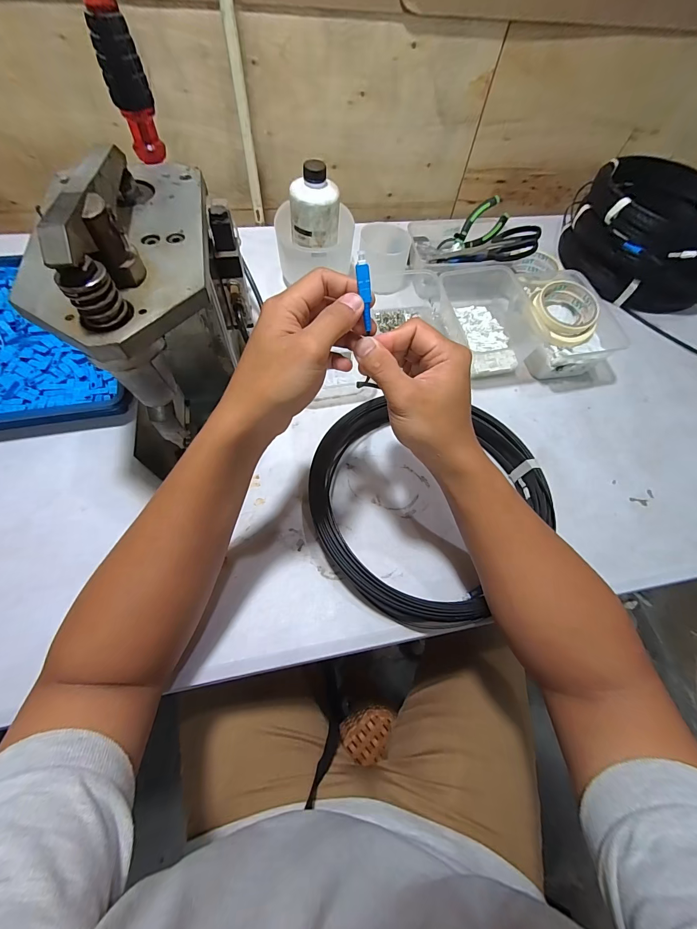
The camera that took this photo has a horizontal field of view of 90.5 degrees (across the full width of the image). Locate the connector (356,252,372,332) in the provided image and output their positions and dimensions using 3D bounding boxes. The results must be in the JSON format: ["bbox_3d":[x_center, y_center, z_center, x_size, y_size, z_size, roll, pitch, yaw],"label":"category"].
[{"bbox_3d":[0.012,-0.125,0.252,0.008,0.052,0.005,-21,36,-14],"label":"connector"}]

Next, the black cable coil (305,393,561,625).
[{"bbox_3d":[0.095,0.047,0.403,0.274,0.051,0.255,2,62,-3],"label":"black cable coil"}]

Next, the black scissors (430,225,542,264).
[{"bbox_3d":[0.226,-0.361,0.582,0.173,0.022,0.077,14,57,38],"label":"black scissors"}]

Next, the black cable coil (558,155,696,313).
[{"bbox_3d":[0.551,-0.415,0.629,0.277,0.119,0.339,42,67,17],"label":"black cable coil"}]

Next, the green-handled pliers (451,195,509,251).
[{"bbox_3d":[0.229,-0.408,0.597,0.056,0.015,0.098,40,104,-2],"label":"green-handled pliers"}]

